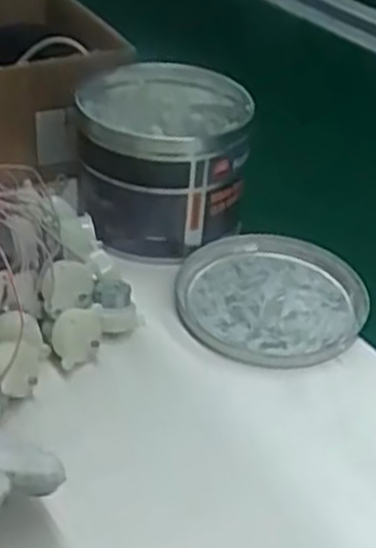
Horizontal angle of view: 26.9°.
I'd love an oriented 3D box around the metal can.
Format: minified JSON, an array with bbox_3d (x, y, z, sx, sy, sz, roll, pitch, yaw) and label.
[{"bbox_3d":[-0.018,-0.090,0.618,0.128,0.105,0.140,3,36,-2],"label":"metal can"}]

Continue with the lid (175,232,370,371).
[{"bbox_3d":[0.060,0.014,0.561,0.129,0.016,0.139,3,36,-2],"label":"lid"}]

